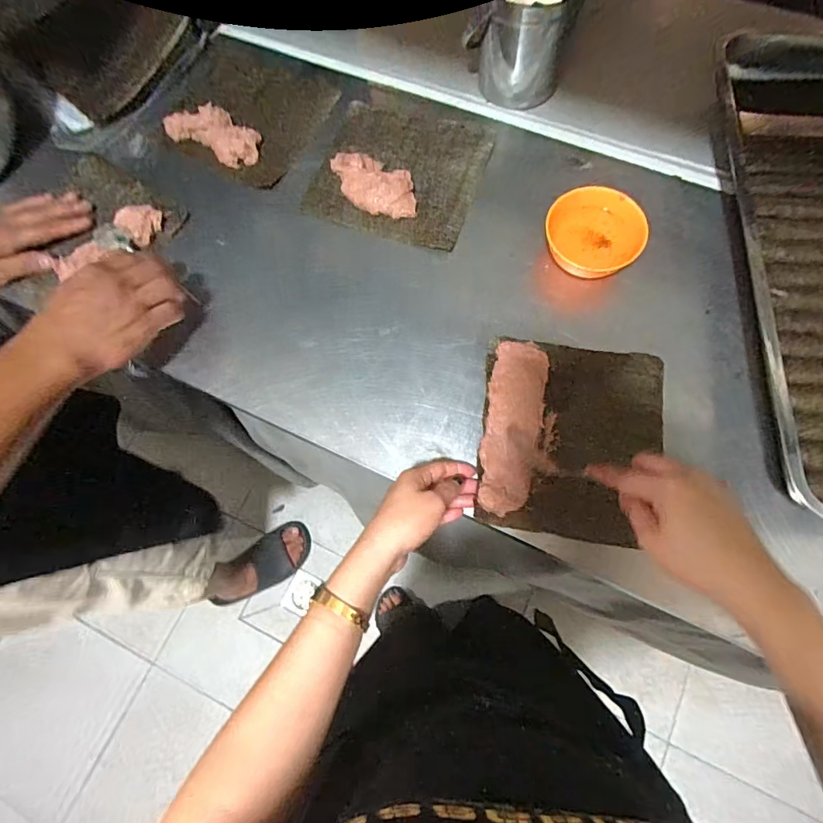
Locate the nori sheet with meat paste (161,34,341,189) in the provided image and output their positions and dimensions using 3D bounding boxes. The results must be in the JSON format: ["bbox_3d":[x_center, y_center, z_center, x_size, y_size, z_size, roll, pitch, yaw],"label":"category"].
[{"bbox_3d":[-0.220,-0.410,0.631,0.189,0.027,0.202,26,76,11],"label":"nori sheet with meat paste"}]

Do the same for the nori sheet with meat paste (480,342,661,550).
[{"bbox_3d":[0.165,0.023,0.487,0.180,0.016,0.200,8,74,5],"label":"nori sheet with meat paste"}]

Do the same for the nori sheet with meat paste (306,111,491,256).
[{"bbox_3d":[-0.017,-0.307,0.587,0.201,0.029,0.182,18,74,9],"label":"nori sheet with meat paste"}]

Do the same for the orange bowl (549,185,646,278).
[{"bbox_3d":[0.203,-0.196,0.530,0.100,0.052,0.093,-1,72,3],"label":"orange bowl"}]

